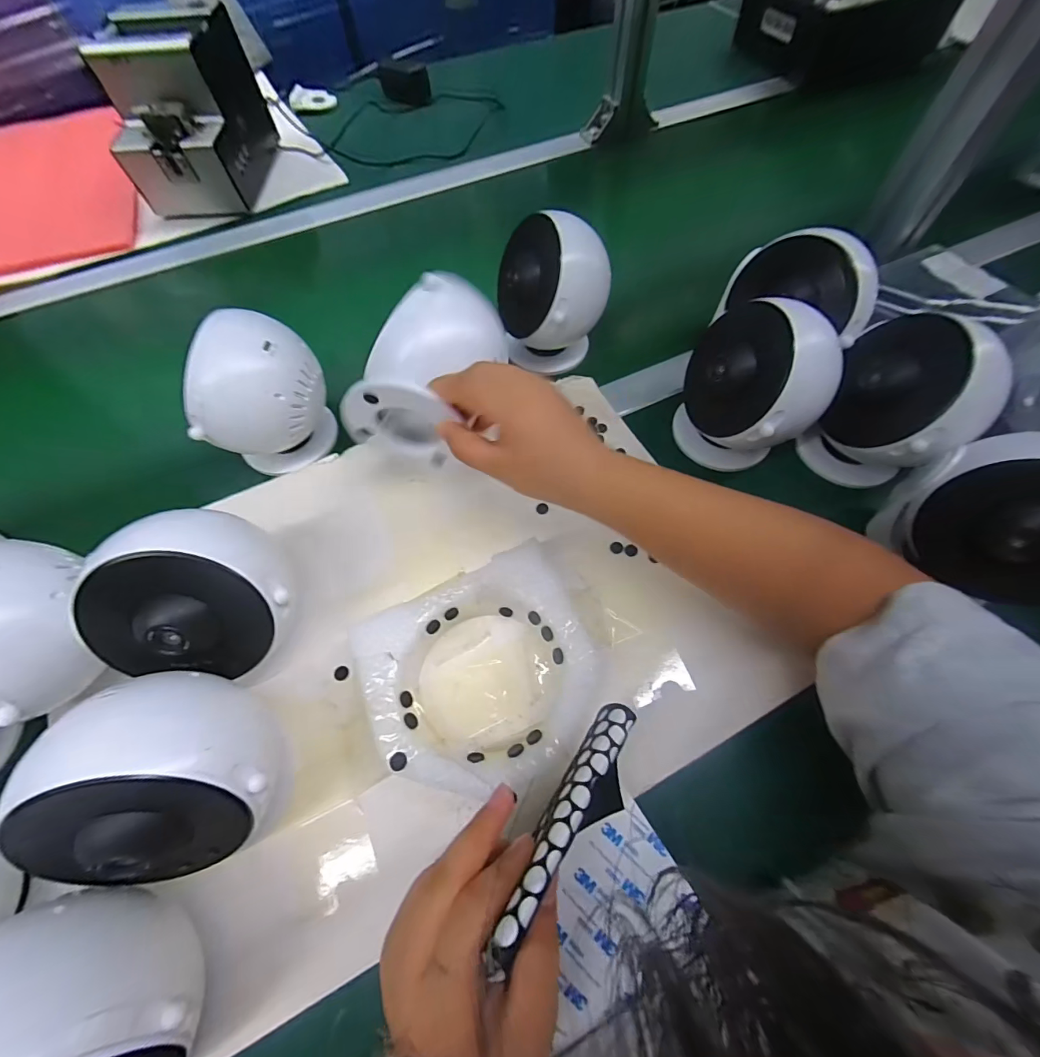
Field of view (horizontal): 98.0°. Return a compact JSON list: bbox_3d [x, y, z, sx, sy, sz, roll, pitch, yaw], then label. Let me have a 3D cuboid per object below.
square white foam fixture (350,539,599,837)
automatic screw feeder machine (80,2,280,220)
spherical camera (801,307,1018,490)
[{"bbox_3d":[-0.022,0.102,0.302,0.150,0.040,0.143,-25,65,-10],"label":"square white foam fixture"},{"bbox_3d":[-0.415,-0.522,0.572,0.127,0.152,0.183,-3,63,-1],"label":"automatic screw feeder machine"},{"bbox_3d":[0.284,-0.089,0.349,0.096,0.117,0.081,34,68,16],"label":"spherical camera"}]

